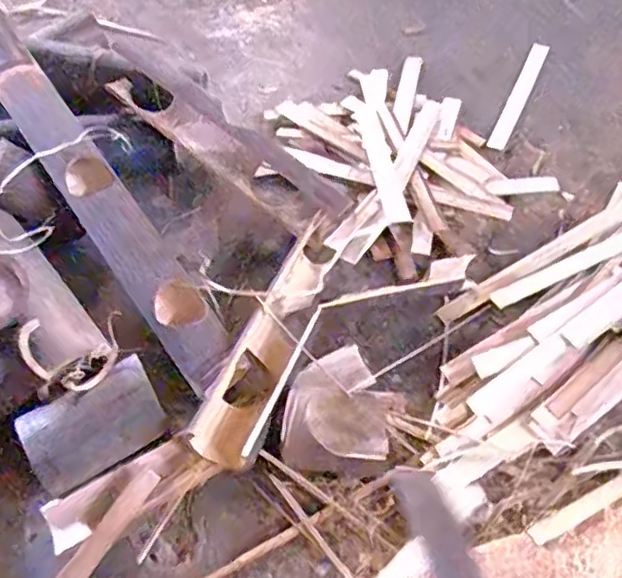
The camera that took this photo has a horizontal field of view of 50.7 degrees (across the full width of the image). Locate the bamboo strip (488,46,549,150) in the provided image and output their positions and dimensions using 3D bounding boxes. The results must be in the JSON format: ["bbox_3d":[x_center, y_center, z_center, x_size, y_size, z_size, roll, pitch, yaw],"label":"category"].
[{"bbox_3d":[0.292,-0.272,0.919,0.022,0.007,0.213,24,63,11],"label":"bamboo strip"}]

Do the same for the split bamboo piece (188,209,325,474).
[{"bbox_3d":[-0.033,0.040,0.681,0.066,0.045,0.295,16,58,15],"label":"split bamboo piece"}]

